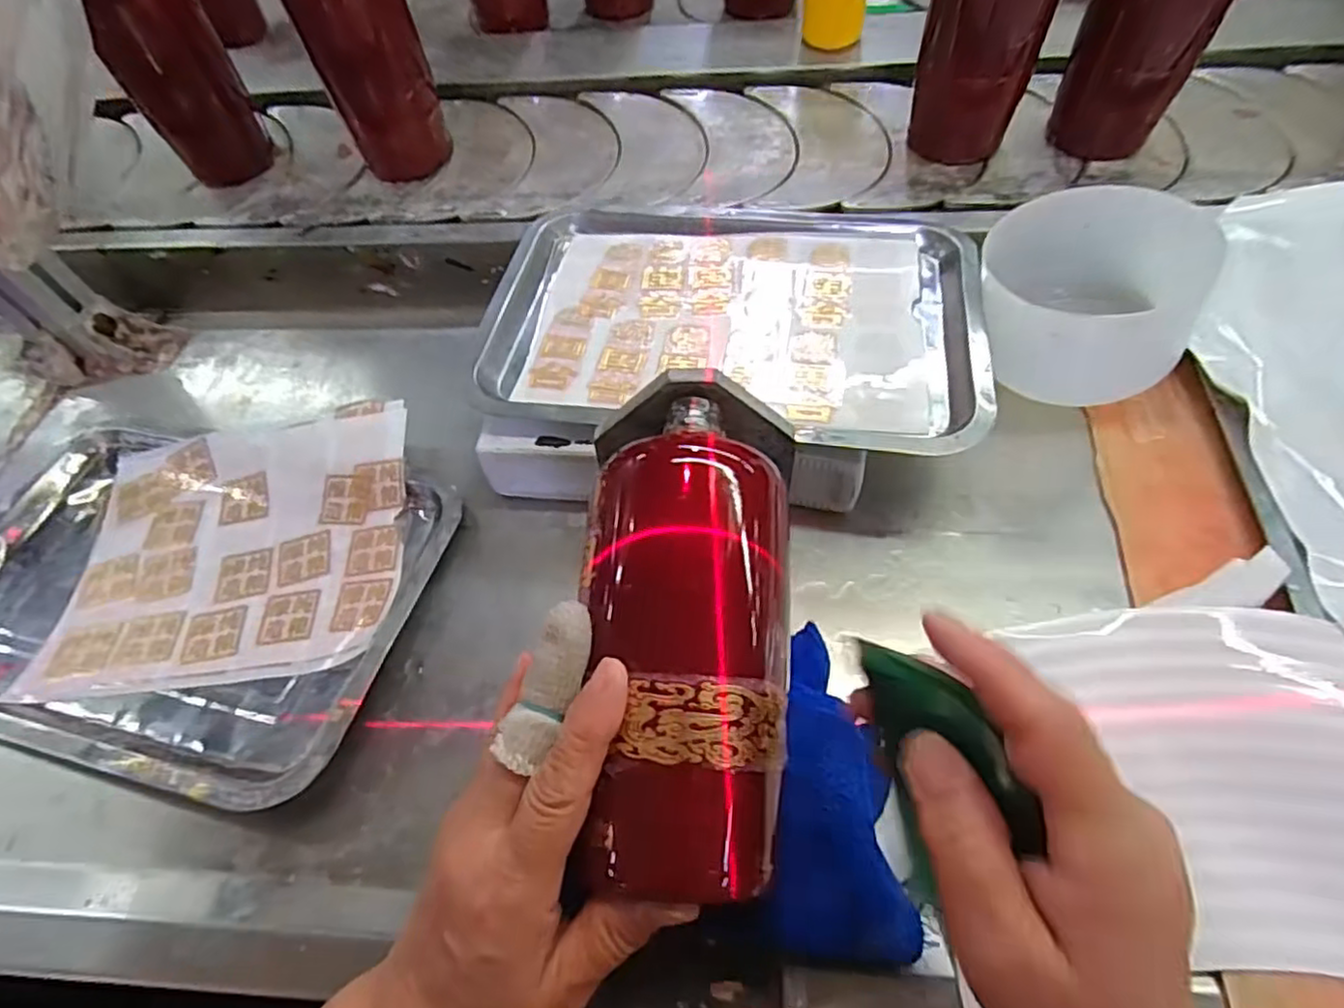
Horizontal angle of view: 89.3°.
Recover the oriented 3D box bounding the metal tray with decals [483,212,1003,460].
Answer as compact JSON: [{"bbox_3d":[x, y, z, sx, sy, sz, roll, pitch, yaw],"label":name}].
[{"bbox_3d":[0.039,-0.124,0.435,0.298,0.019,0.208,8,59,9],"label":"metal tray with decals"}]

